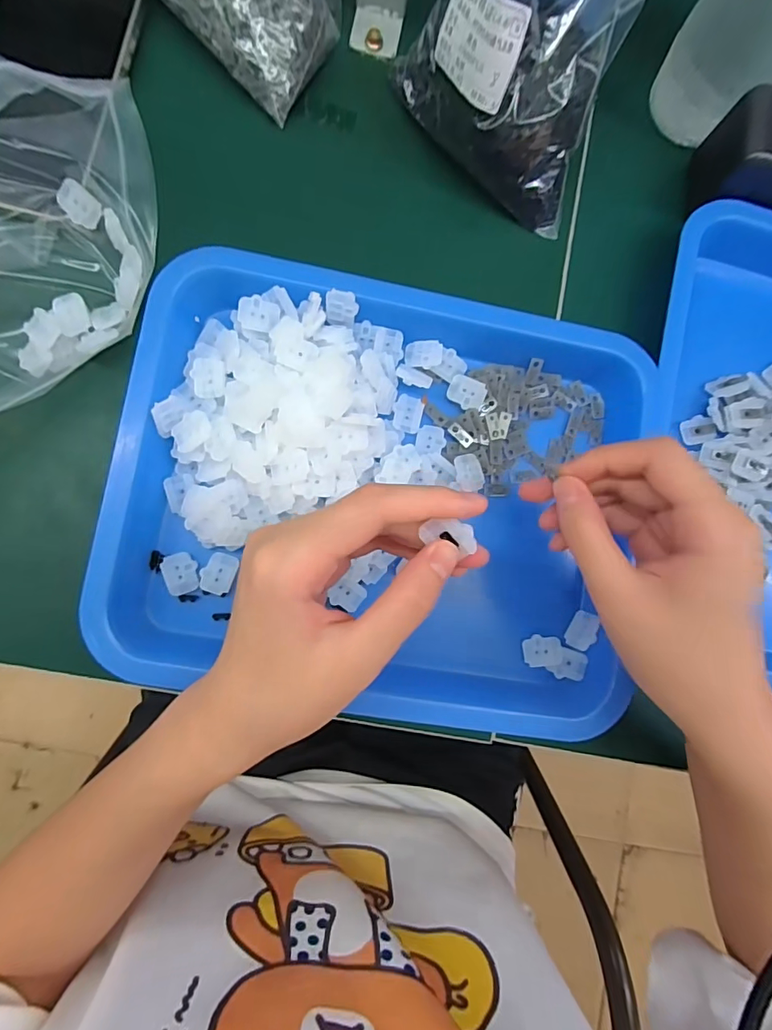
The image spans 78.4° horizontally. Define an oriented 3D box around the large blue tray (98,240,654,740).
[{"bbox_3d":[0.001,-0.012,0.263,0.269,0.052,0.245,9,84,-5],"label":"large blue tray"}]

